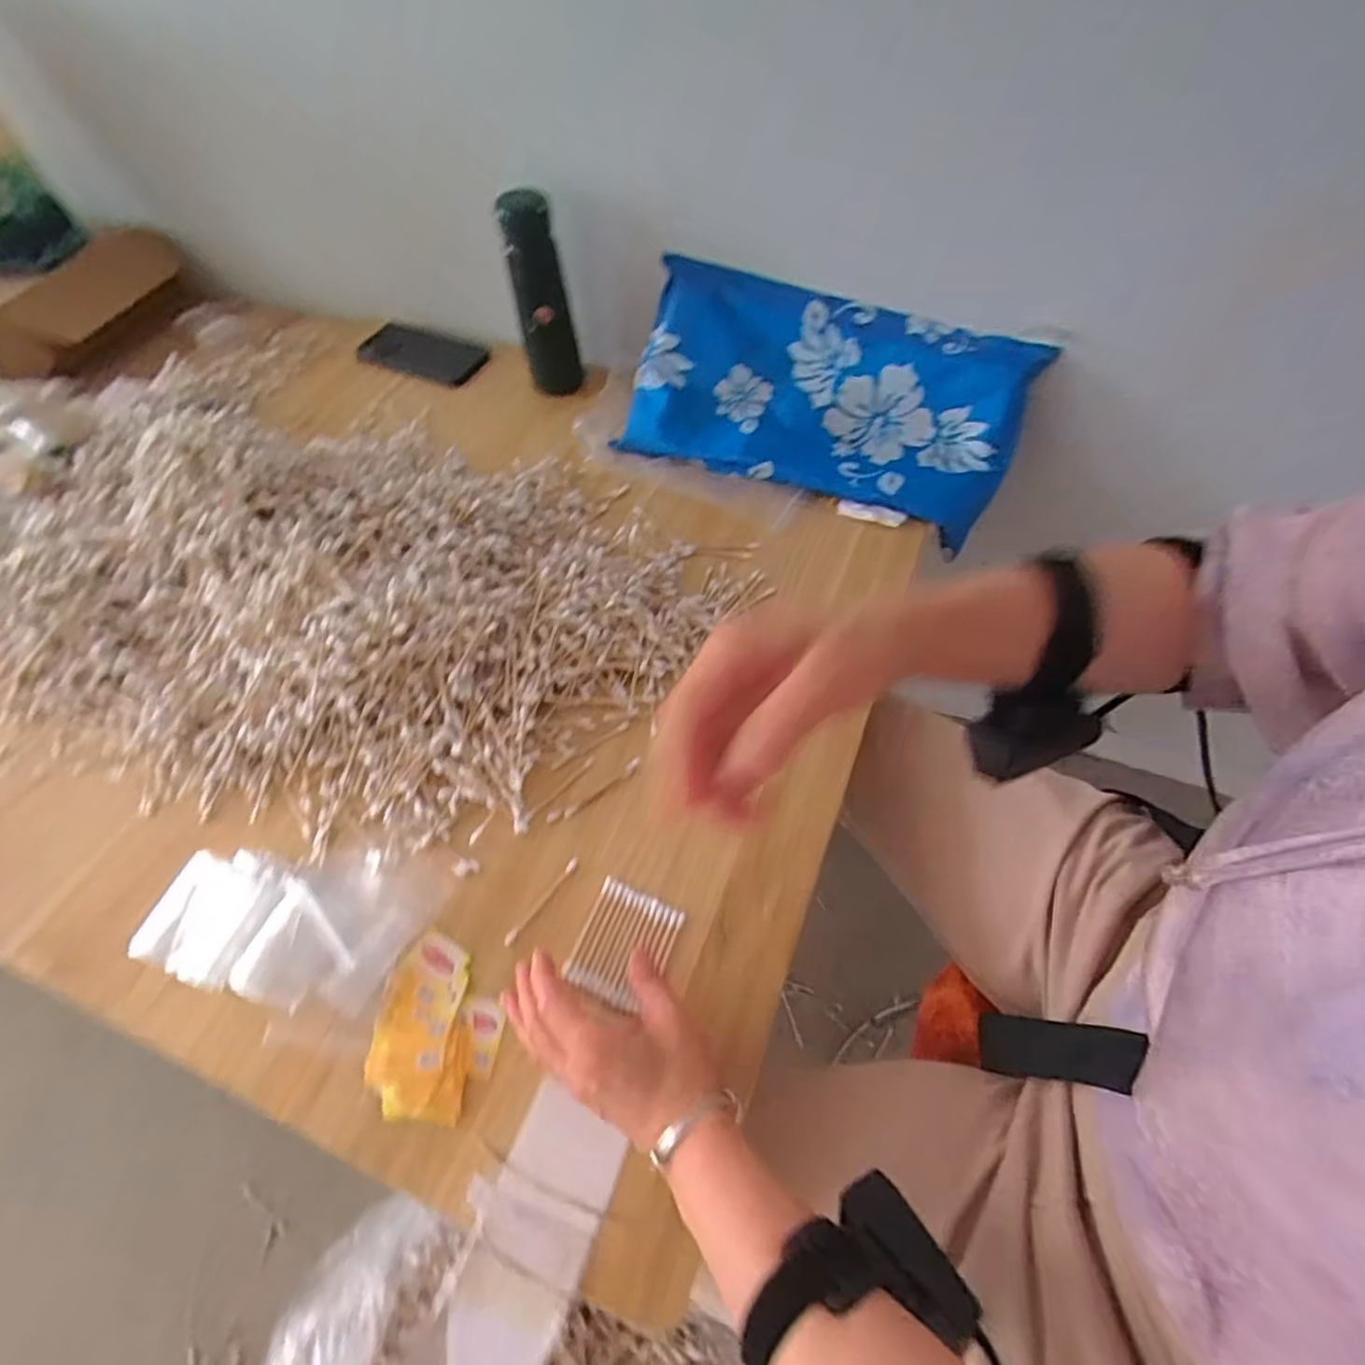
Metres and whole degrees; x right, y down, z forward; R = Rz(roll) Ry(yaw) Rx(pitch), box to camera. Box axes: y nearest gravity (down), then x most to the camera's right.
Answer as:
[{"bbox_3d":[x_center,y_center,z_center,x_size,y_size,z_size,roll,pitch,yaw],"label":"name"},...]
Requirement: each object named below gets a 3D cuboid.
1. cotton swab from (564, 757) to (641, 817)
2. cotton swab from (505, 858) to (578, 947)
[{"bbox_3d":[-0.058,0.078,0.506,0.067,0.004,0.009,-35,63,-16],"label":"cotton swab"},{"bbox_3d":[-0.096,0.148,0.467,0.007,0.008,0.070,32,66,21],"label":"cotton swab"}]

